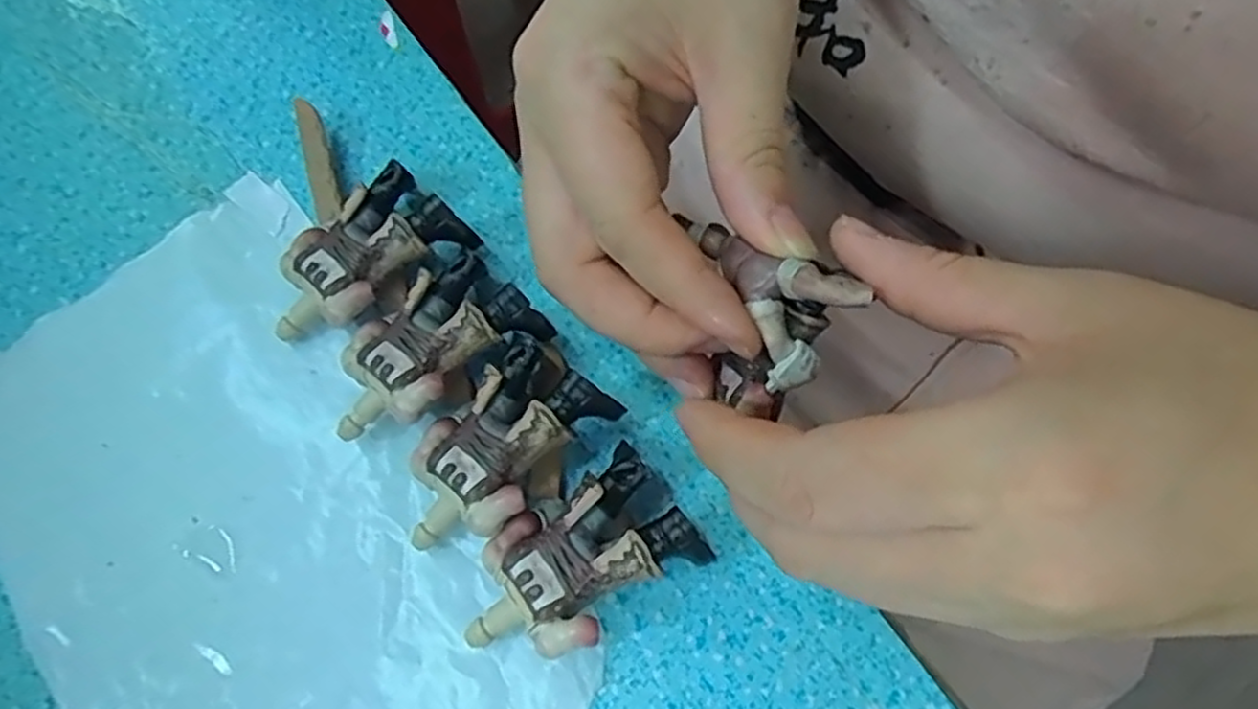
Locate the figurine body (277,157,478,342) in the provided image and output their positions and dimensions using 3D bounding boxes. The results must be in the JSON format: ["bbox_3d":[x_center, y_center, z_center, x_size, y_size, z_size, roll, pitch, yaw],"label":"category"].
[{"bbox_3d":[-0.078,-0.027,0.217,0.058,0.020,0.032,-40,73,-12],"label":"figurine body"}]

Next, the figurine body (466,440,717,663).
[{"bbox_3d":[-0.013,0.053,0.186,0.057,0.021,0.035,-35,72,-11],"label":"figurine body"}]

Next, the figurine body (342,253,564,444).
[{"bbox_3d":[-0.055,-0.001,0.205,0.059,0.022,0.033,-38,73,-11],"label":"figurine body"}]

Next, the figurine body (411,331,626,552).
[{"bbox_3d":[-0.035,0.025,0.195,0.033,0.022,0.058,41,76,15],"label":"figurine body"}]

